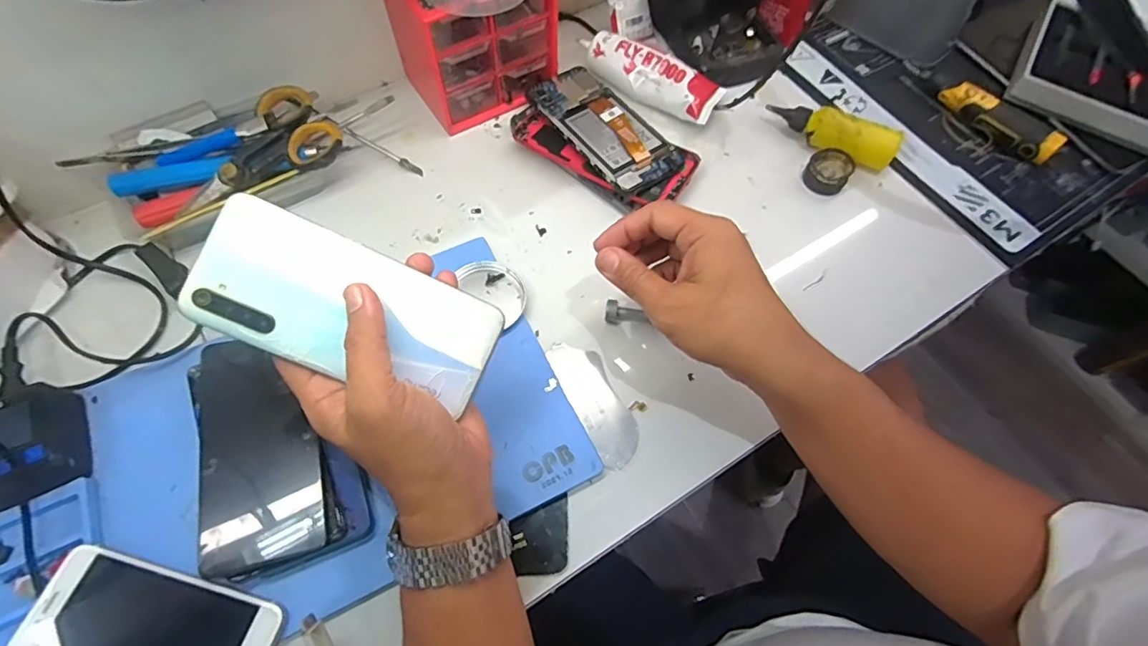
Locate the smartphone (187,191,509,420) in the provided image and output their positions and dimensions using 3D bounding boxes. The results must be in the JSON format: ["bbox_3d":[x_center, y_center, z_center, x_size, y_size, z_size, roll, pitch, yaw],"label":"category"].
[{"bbox_3d":[-0.123,-0.006,0.297,0.157,0.009,0.070,25,85,-13],"label":"smartphone"}]

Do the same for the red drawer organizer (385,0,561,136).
[{"bbox_3d":[-0.090,-0.272,0.501,0.132,0.120,0.098,-27,68,-14],"label":"red drawer organizer"}]

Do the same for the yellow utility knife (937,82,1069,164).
[{"bbox_3d":[0.414,-0.197,0.527,0.023,0.030,0.113,-41,72,-19],"label":"yellow utility knife"}]

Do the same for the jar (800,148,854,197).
[{"bbox_3d":[0.239,-0.143,0.505,0.038,0.023,0.044,34,68,14],"label":"jar"}]

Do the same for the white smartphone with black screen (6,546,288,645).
[{"bbox_3d":[-0.244,0.178,0.308,0.133,0.008,0.065,14,65,4],"label":"white smartphone with black screen"}]

